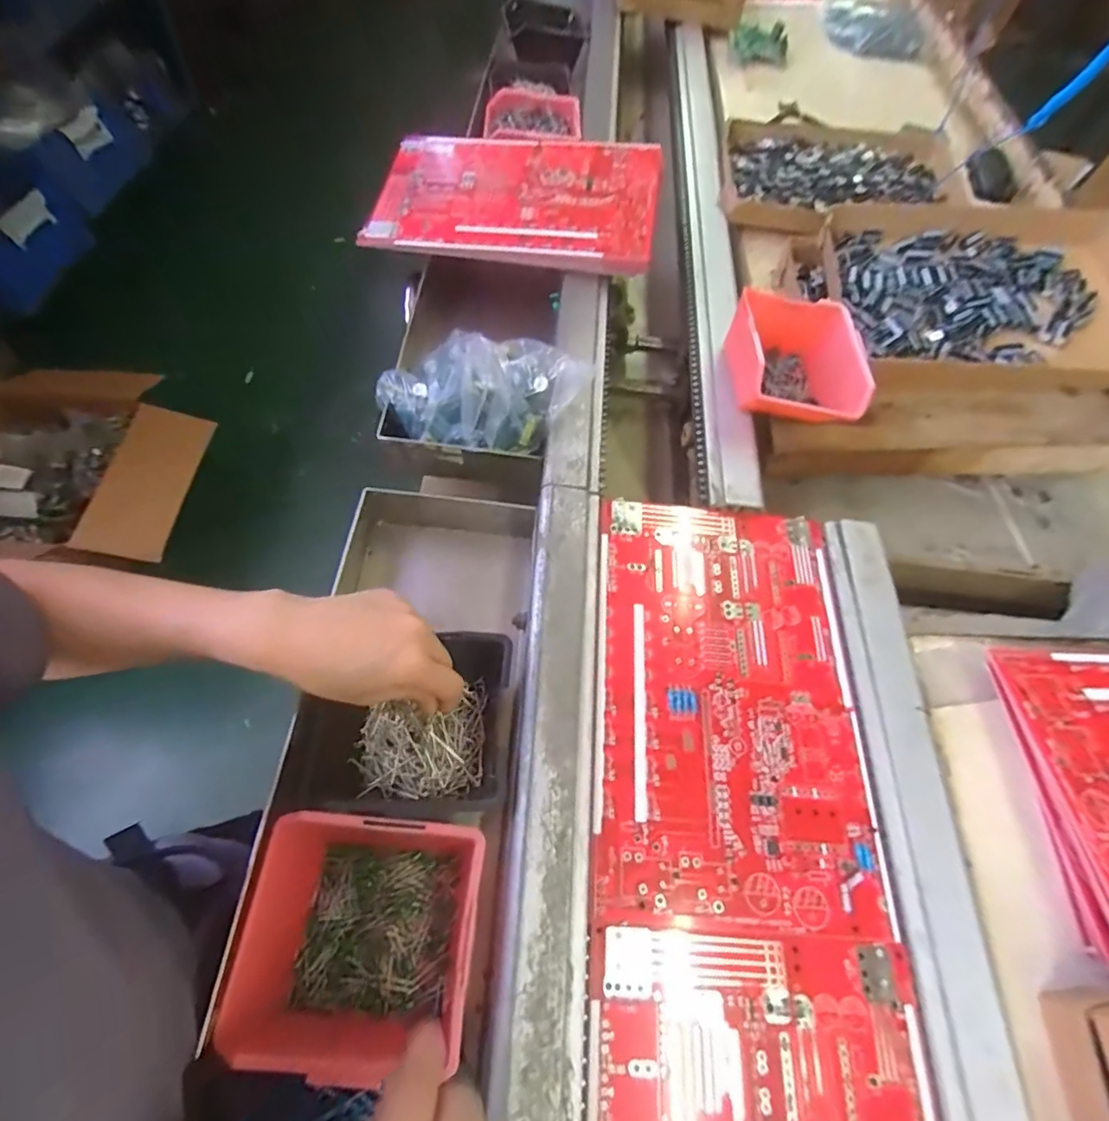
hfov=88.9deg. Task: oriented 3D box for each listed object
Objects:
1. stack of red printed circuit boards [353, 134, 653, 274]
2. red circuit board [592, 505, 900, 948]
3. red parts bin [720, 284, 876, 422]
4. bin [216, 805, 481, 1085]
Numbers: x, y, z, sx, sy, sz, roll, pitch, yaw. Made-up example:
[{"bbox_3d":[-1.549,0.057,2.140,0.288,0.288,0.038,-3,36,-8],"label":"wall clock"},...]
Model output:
[{"bbox_3d":[-0.042,-0.423,0.659,0.316,0.025,0.188,8,70,5],"label":"stack of red printed circuit boards"},{"bbox_3d":[0.130,0.095,0.429,0.193,0.006,0.315,6,60,-2],"label":"red circuit board"},{"bbox_3d":[0.233,-0.191,0.549,0.119,0.071,0.120,4,61,-4],"label":"red parts bin"},{"bbox_3d":[-0.106,0.223,0.340,0.115,0.064,0.119,5,63,-1],"label":"bin"}]

